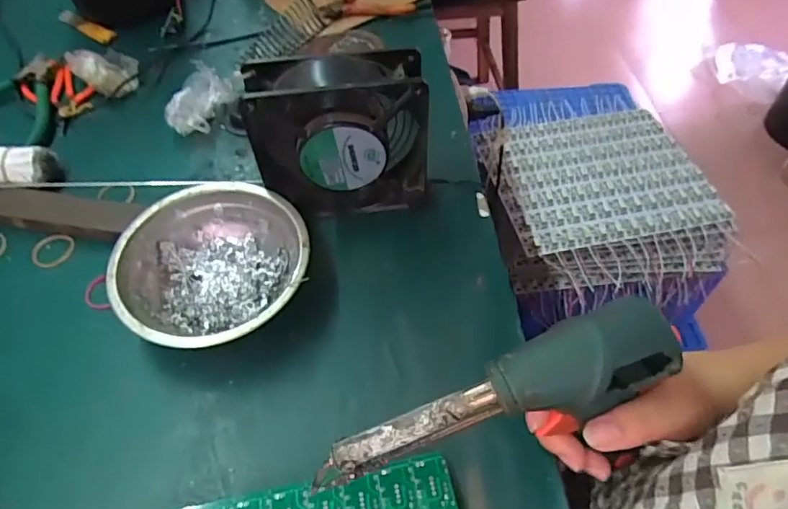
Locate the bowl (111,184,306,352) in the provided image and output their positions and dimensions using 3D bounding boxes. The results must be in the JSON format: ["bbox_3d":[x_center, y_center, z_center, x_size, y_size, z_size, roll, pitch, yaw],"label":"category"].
[{"bbox_3d":[-0.121,0.013,0.363,0.123,0.043,0.123,-1,52,1],"label":"bowl"}]

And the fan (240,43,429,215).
[{"bbox_3d":[-0.039,-0.081,0.381,0.119,0.122,0.043,-5,52,-3],"label":"fan"}]

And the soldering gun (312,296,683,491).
[{"bbox_3d":[0.048,0.071,0.251,0.172,0.029,0.038,-22,54,2],"label":"soldering gun"}]

